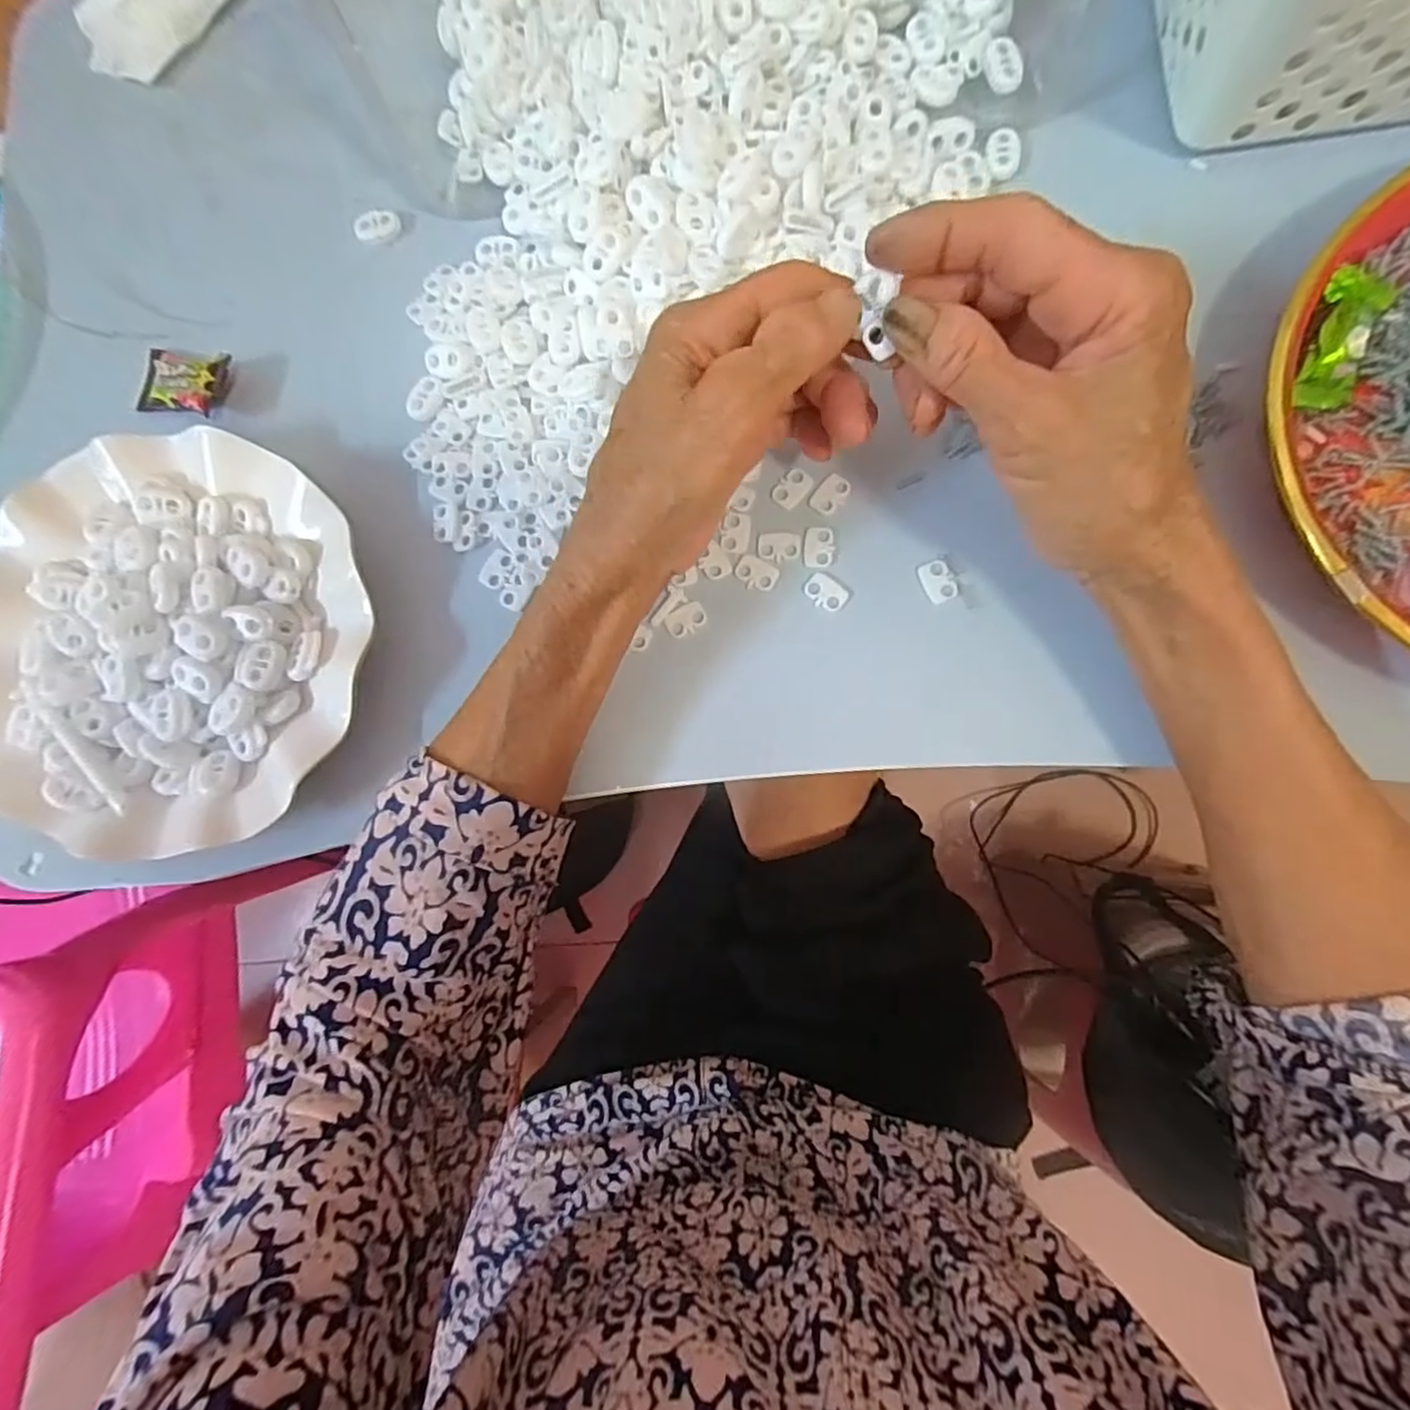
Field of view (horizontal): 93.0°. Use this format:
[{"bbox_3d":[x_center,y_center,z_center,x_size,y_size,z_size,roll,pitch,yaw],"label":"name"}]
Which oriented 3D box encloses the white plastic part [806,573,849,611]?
[{"bbox_3d":[0.052,-0.049,0.287,0.018,0.004,0.013,34,89,8],"label":"white plastic part"}]

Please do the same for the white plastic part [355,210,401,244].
[{"bbox_3d":[-0.159,-0.231,0.323,0.022,0.004,0.014,-8,83,6],"label":"white plastic part"}]

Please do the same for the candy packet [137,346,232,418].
[{"bbox_3d":[-0.249,-0.154,0.318,0.048,0.016,0.030,12,85,8],"label":"candy packet"}]

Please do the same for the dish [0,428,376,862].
[{"bbox_3d":[-0.234,-0.027,0.297,0.178,0.035,0.177,-1,84,6],"label":"dish"}]

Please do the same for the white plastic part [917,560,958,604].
[{"bbox_3d":[0.098,-0.052,0.281,0.013,0.004,0.018,-27,82,3],"label":"white plastic part"}]

